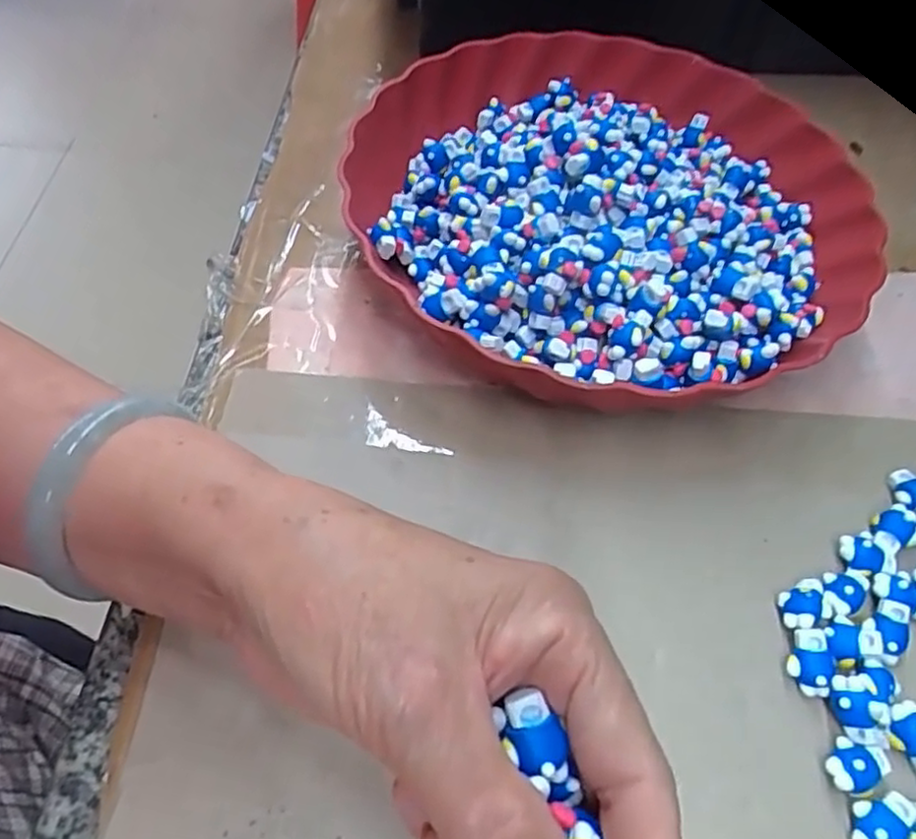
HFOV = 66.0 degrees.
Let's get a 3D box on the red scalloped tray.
[{"bbox_3d":[0.078,-0.114,0.356,0.253,0.054,0.260,-19,60,-17],"label":"red scalloped tray"}]

